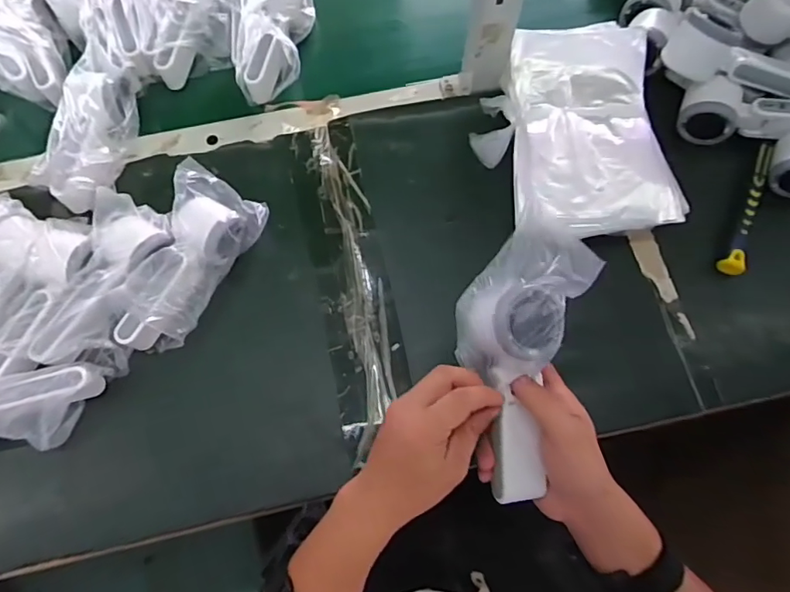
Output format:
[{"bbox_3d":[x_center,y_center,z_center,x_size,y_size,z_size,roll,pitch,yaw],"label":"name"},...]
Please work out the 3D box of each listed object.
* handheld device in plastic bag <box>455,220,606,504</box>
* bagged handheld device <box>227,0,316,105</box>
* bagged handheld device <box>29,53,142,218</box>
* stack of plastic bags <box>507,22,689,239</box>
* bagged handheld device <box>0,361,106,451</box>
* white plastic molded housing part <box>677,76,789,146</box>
[{"bbox_3d":[0.101,0.048,0.404,0.106,0.051,0.216,9,85,2],"label":"handheld device in plastic bag"},{"bbox_3d":[-0.148,-0.337,0.621,0.102,0.070,0.172,-11,71,-3],"label":"bagged handheld device"},{"bbox_3d":[-0.333,-0.181,0.572,0.069,0.065,0.178,0,71,0],"label":"bagged handheld device"},{"bbox_3d":[0.208,-0.179,0.552,0.179,0.061,0.243,0,71,0],"label":"stack of plastic bags"},{"bbox_3d":[-0.365,0.107,0.468,0.178,0.044,0.071,-6,73,-19],"label":"bagged handheld device"},{"bbox_3d":[0.401,-0.196,0.554,0.166,0.051,0.050,11,73,20],"label":"white plastic molded housing part"}]

